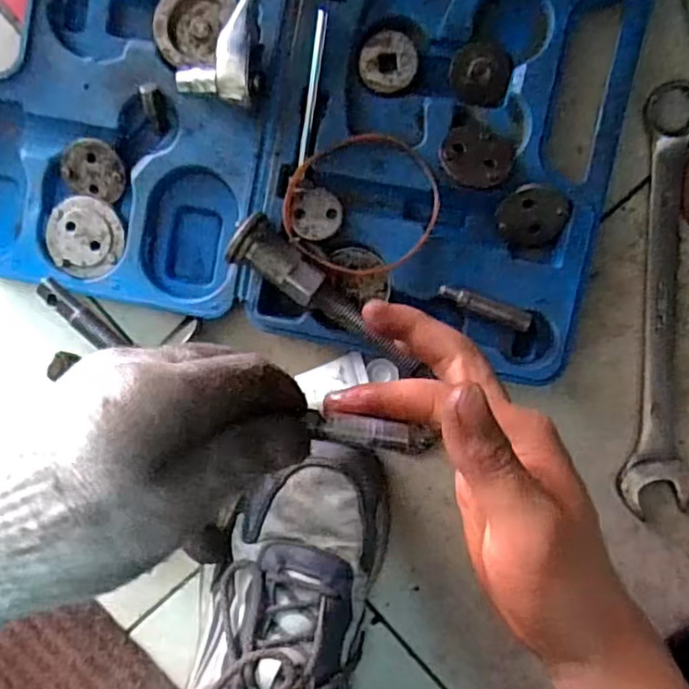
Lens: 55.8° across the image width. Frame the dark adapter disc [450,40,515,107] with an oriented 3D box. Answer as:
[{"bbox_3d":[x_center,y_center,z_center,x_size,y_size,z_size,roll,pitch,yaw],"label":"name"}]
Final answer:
[{"bbox_3d":[0.080,-0.158,0.379,0.035,0.004,0.034,0,94,5],"label":"dark adapter disc"}]

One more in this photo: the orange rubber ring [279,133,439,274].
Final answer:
[{"bbox_3d":[0.009,-0.080,0.376,0.086,0.018,0.083,0,94,5],"label":"orange rubber ring"}]

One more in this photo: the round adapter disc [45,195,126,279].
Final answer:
[{"bbox_3d":[-0.163,-0.067,0.412,0.048,0.008,0.048,0,94,5],"label":"round adapter disc"}]

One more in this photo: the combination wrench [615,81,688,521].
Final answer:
[{"bbox_3d":[0.190,-0.024,0.393,0.039,0.013,0.253,-1,94,5],"label":"combination wrench"}]

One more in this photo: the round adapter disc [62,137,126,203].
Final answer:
[{"bbox_3d":[-0.156,-0.109,0.405,0.039,0.005,0.036,14,115,-4],"label":"round adapter disc"}]

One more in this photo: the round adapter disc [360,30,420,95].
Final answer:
[{"bbox_3d":[0.026,-0.166,0.380,0.033,0.004,0.035,0,94,5],"label":"round adapter disc"}]

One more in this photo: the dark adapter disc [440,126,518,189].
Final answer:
[{"bbox_3d":[0.075,-0.104,0.367,0.041,0.008,0.037,17,70,6],"label":"dark adapter disc"}]

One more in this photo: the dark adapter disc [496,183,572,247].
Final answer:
[{"bbox_3d":[0.109,-0.073,0.373,0.040,0.006,0.033,4,95,4],"label":"dark adapter disc"}]

